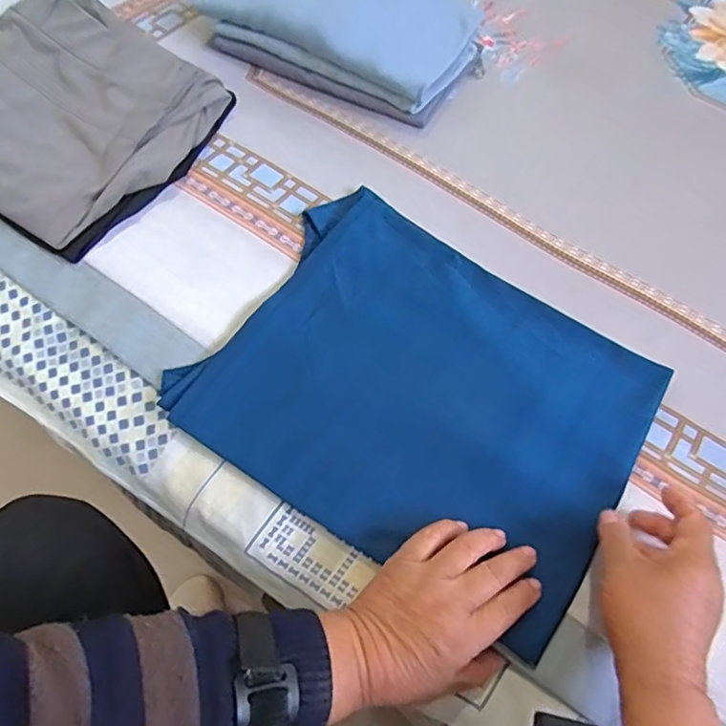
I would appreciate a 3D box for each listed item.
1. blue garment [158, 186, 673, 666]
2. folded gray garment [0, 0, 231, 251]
[{"bbox_3d":[0.049,0.022,0.460,0.325,0.038,0.258,30,63,12],"label":"blue garment"},{"bbox_3d":[-0.287,-0.245,0.541,0.263,0.065,0.239,38,66,14],"label":"folded gray garment"}]

